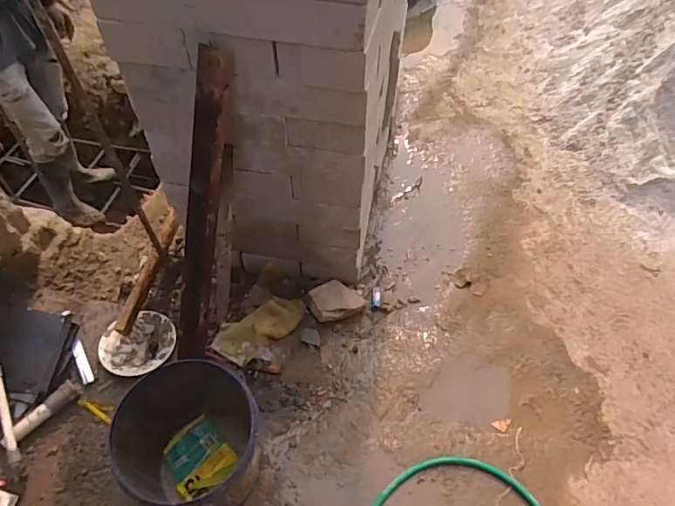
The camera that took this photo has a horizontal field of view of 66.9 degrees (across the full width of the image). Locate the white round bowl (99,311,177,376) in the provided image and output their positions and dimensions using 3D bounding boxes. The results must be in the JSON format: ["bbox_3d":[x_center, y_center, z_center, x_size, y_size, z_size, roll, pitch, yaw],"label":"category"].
[{"bbox_3d":[-0.634,0.284,1.629,0.225,0.045,0.221,-1,54,1],"label":"white round bowl"}]

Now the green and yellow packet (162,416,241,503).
[{"bbox_3d":[-0.380,0.563,1.394,0.161,0.013,0.171,-37,85,-30],"label":"green and yellow packet"}]

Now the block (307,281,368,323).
[{"bbox_3d":[-0.009,0.158,1.711,0.174,0.050,0.133,-23,86,-13],"label":"block"}]

